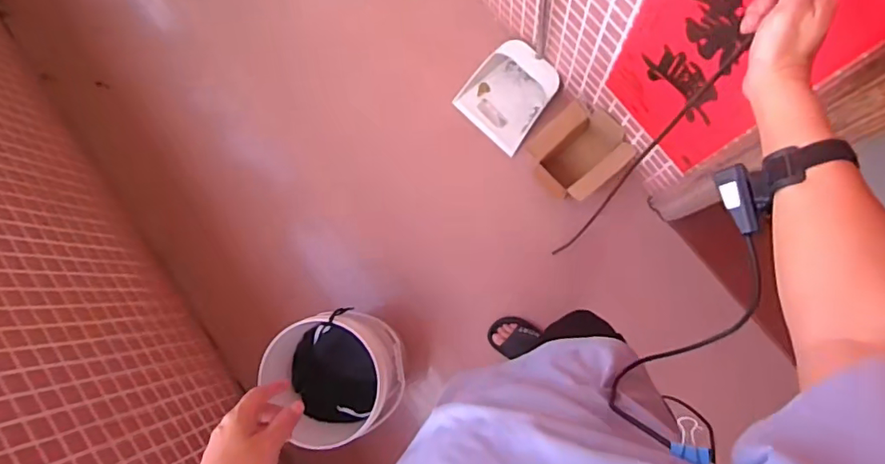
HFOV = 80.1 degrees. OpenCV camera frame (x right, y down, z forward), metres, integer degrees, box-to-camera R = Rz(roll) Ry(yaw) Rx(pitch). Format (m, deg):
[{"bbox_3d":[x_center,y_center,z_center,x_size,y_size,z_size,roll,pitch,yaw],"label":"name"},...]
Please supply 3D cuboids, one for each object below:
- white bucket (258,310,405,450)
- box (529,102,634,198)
[{"bbox_3d":[-0.274,0.373,1.343,0.306,0.232,0.328,-14,82,6],"label":"white bucket"},{"bbox_3d":[0.374,-0.219,1.474,0.234,0.125,0.238,-43,81,2],"label":"box"}]

